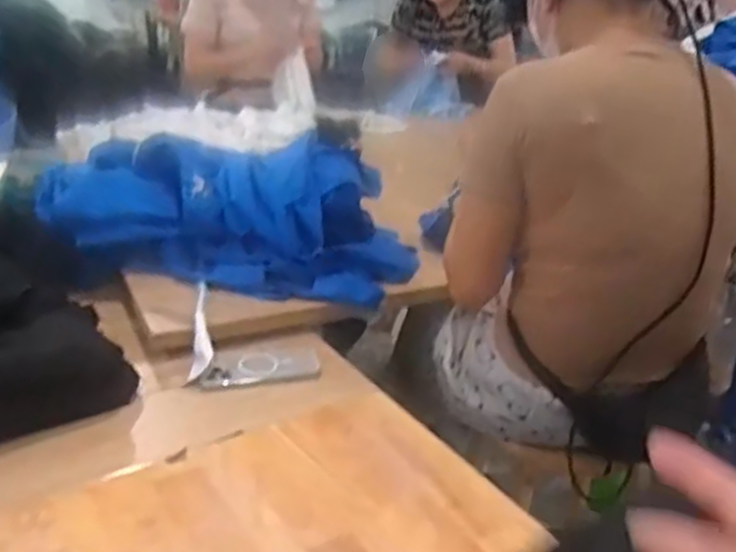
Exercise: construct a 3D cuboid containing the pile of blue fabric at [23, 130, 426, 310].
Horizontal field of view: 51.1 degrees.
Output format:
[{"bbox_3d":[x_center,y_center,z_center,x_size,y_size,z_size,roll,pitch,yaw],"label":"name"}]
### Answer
[{"bbox_3d":[-0.232,-0.092,1.268,0.605,0.205,0.254,5,23,3],"label":"pile of blue fabric"}]

